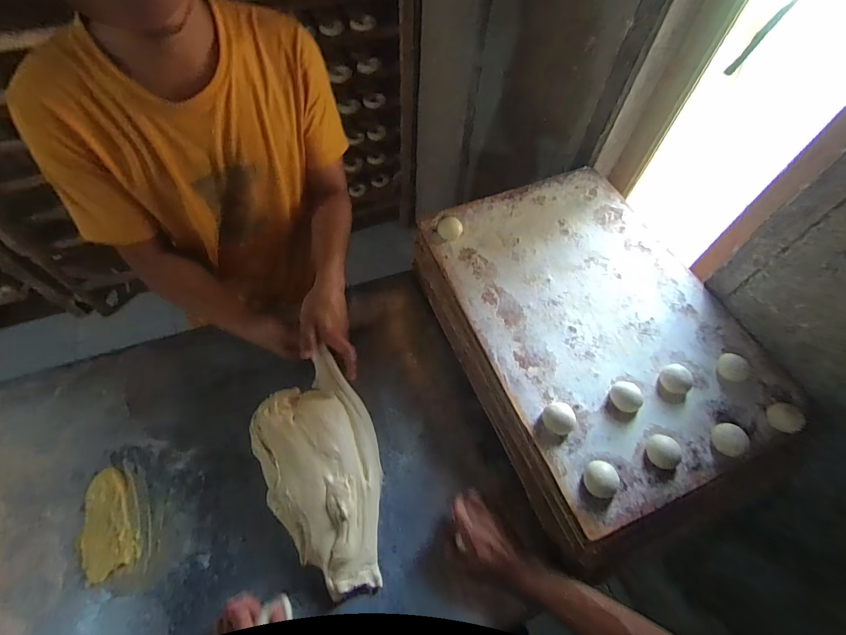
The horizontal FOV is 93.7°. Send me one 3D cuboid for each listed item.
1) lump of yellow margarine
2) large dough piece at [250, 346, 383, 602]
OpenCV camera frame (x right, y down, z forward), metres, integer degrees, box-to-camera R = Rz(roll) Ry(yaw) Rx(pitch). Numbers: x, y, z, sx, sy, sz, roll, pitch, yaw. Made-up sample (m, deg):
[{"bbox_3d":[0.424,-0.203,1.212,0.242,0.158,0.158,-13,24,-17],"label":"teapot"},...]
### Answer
[{"bbox_3d":[-0.481,0.309,0.599,0.076,0.010,0.145,-27,63,-18],"label":"lump of yellow margarine"},{"bbox_3d":[-0.149,0.241,0.617,0.179,0.054,0.335,-24,62,-16],"label":"large dough piece"}]

